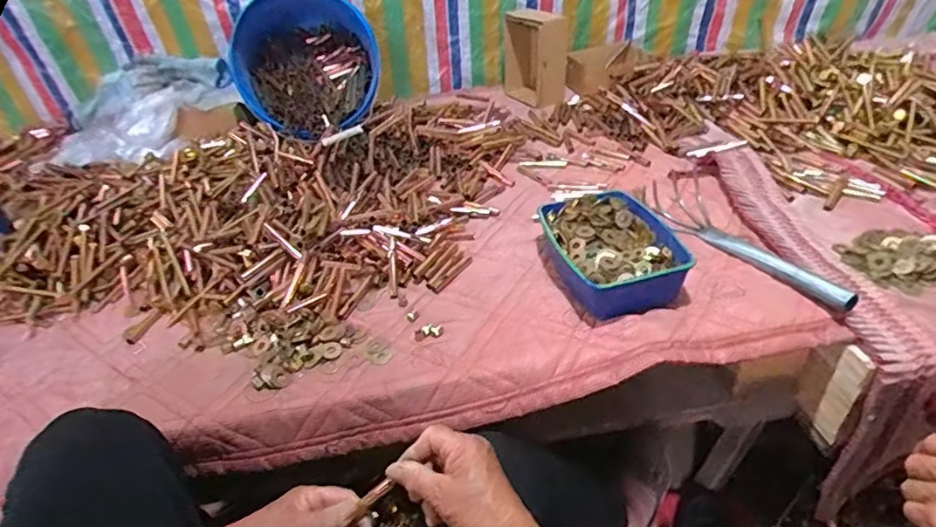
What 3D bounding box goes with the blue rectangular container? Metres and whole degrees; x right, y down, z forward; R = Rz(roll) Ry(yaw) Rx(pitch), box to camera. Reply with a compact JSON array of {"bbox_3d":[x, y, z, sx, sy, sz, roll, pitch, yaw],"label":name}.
[{"bbox_3d":[0.188,-0.019,0.737,0.154,0.059,0.205,-12,40,-10],"label":"blue rectangular container"}]

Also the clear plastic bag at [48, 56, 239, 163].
[{"bbox_3d":[-0.642,-0.302,1.105,0.351,0.147,0.151,-39,49,-18],"label":"clear plastic bag"}]

